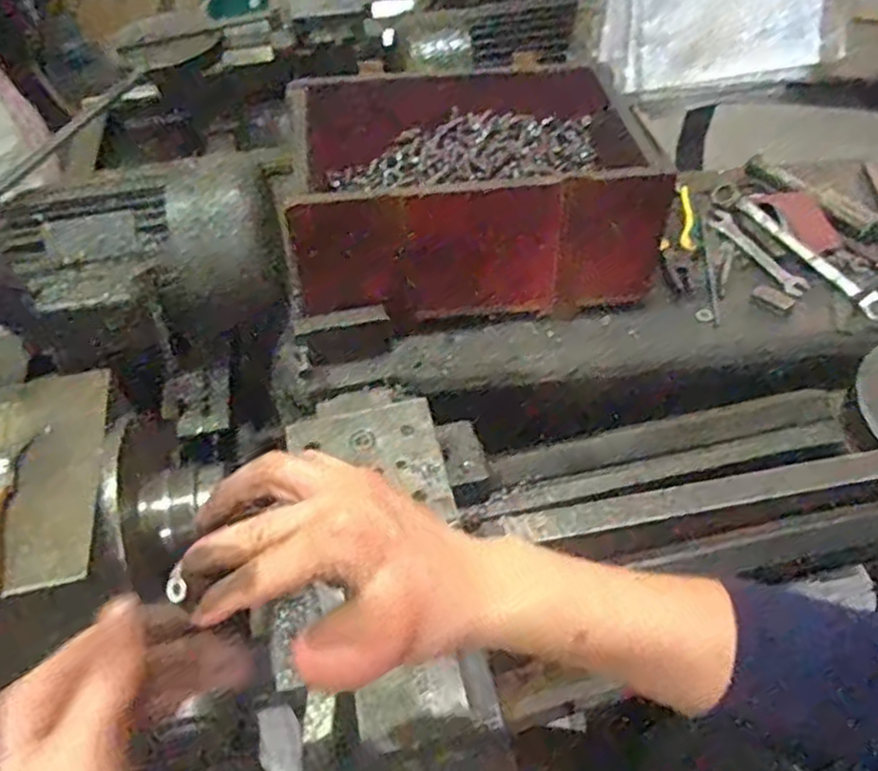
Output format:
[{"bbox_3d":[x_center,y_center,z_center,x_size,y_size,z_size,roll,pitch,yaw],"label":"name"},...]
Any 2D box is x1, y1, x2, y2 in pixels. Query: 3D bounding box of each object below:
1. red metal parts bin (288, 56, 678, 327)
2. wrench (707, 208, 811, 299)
[{"bbox_3d":[0.028,-0.220,0.794,0.366,0.123,0.290,-5,49,-1],"label":"red metal parts bin"},{"bbox_3d":[0.351,-0.151,0.812,0.028,0.014,0.149,-22,51,-15],"label":"wrench"}]

